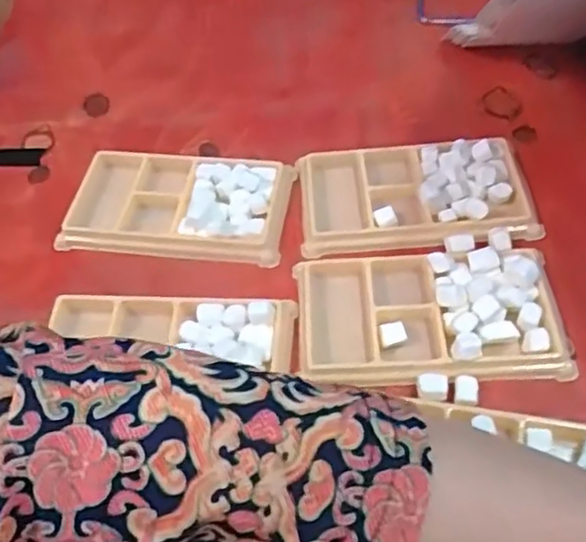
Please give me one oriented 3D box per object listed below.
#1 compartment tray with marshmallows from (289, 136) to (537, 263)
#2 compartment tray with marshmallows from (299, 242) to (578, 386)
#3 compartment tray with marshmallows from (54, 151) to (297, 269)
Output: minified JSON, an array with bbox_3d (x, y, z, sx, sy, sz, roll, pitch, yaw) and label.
[{"bbox_3d":[0.072,-0.047,0.387,0.134,0.019,0.076,-3,54,3],"label":"compartment tray with marshmallows"},{"bbox_3d":[0.071,0.022,0.338,0.135,0.018,0.076,-3,54,2],"label":"compartment tray with marshmallows"},{"bbox_3d":[-0.075,-0.041,0.397,0.139,0.011,0.076,6,54,9],"label":"compartment tray with marshmallows"}]

